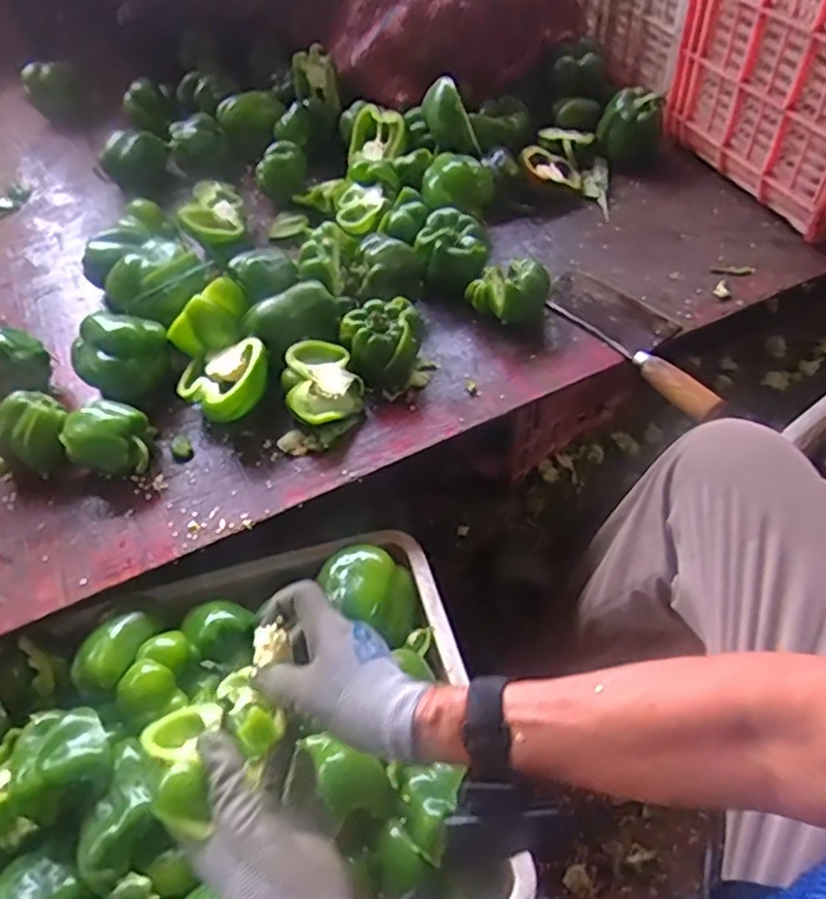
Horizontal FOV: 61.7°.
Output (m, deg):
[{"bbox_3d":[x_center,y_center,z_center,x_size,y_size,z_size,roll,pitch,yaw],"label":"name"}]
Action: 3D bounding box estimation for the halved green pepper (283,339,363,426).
[{"bbox_3d":[-0.091,-0.061,0.709,0.081,0.054,0.090,-14,53,-8],"label":"halved green pepper"}]

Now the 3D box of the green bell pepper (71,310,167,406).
[{"bbox_3d":[-0.314,-0.097,0.746,0.083,0.082,0.092,17,55,15],"label":"green bell pepper"}]

